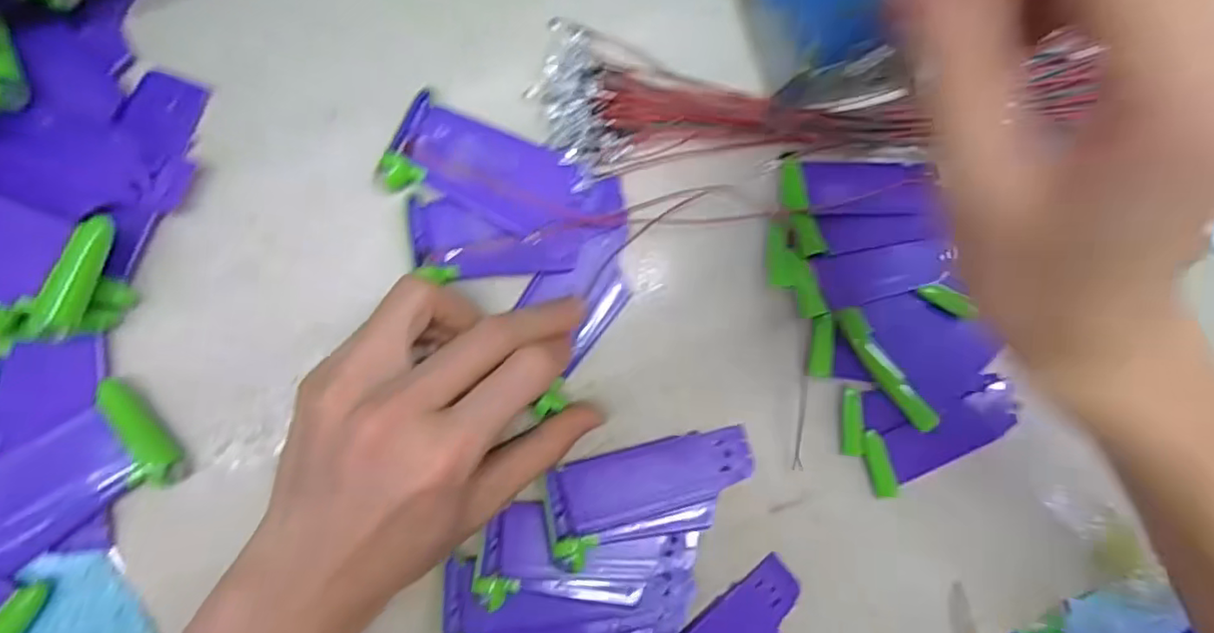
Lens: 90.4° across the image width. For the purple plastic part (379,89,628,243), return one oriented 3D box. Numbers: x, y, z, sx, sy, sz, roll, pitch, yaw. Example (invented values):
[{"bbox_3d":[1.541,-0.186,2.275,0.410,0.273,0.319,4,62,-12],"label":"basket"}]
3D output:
[{"bbox_3d":[-0.039,-0.055,0.249,0.095,0.007,0.039,22,85,-8],"label":"purple plastic part"}]

